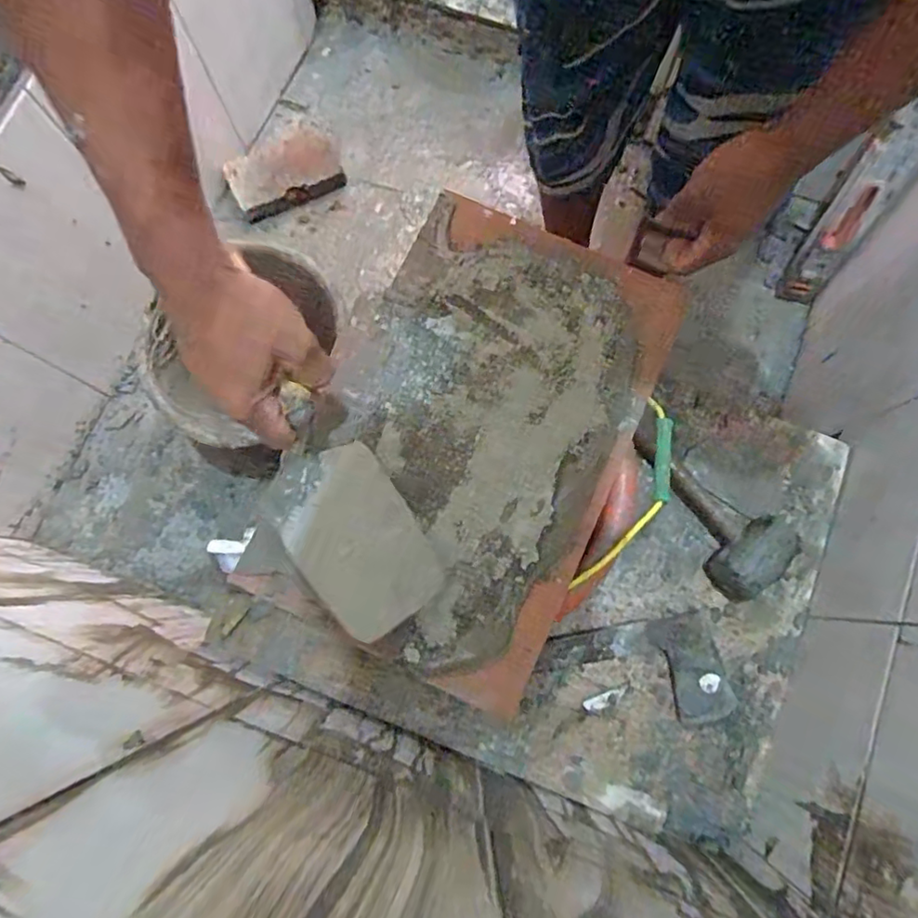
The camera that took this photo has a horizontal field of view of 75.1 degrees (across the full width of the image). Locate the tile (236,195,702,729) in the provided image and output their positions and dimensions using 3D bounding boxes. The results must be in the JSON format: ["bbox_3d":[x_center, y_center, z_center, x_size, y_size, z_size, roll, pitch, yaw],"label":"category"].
[{"bbox_3d":[0.012,-0.026,0.500,0.245,0.026,0.389,24,79,6],"label":"tile"}]

